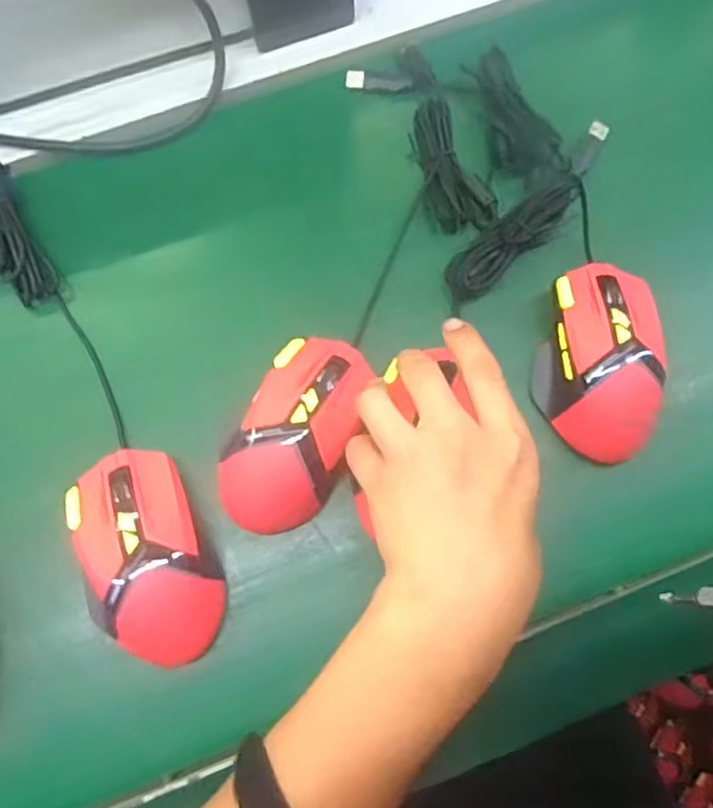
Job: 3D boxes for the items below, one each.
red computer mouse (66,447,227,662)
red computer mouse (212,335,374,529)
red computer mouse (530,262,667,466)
[{"bbox_3d":[-0.116,0.085,0.371,0.067,0.050,0.122,-21,77,-2],"label":"red computer mouse"},{"bbox_3d":[-0.033,0.018,0.387,0.060,0.051,0.117,28,81,9],"label":"red computer mouse"},{"bbox_3d":[0.143,-0.026,0.383,0.070,0.041,0.124,3,78,4],"label":"red computer mouse"}]

